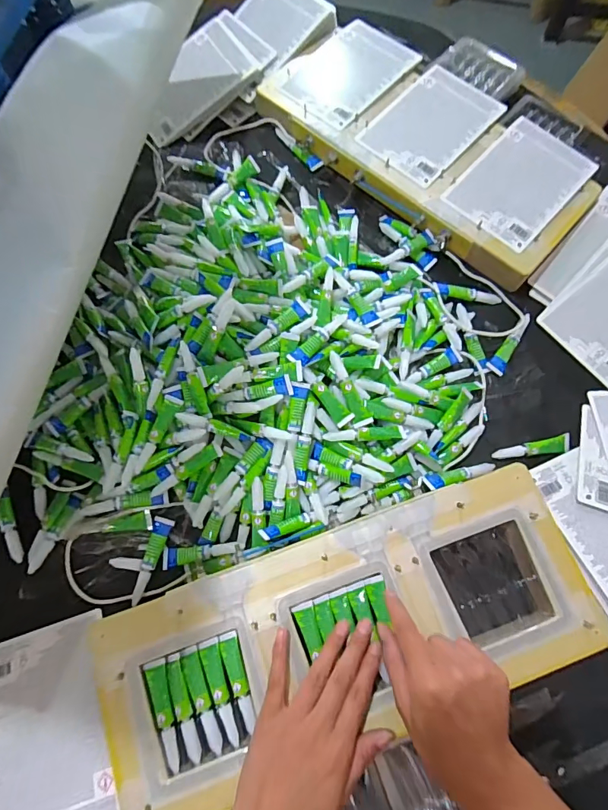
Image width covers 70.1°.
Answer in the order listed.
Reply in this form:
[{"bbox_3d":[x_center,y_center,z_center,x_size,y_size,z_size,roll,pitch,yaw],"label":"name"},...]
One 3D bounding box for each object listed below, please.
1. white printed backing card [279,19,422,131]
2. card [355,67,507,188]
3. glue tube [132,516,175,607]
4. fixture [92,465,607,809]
[{"bbox_3d":[0.060,-0.439,0.572,0.113,0.008,0.161,40,78,10],"label":"white printed backing card"},{"bbox_3d":[0.162,-0.357,0.548,0.117,0.006,0.169,40,78,10],"label":"card"},{"bbox_3d":[-0.151,0.149,0.420,0.018,0.007,0.080,18,75,5],"label":"glue tube"},{"bbox_3d":[0.040,0.199,0.379,0.419,0.017,0.168,-19,75,-6],"label":"fixture"}]

